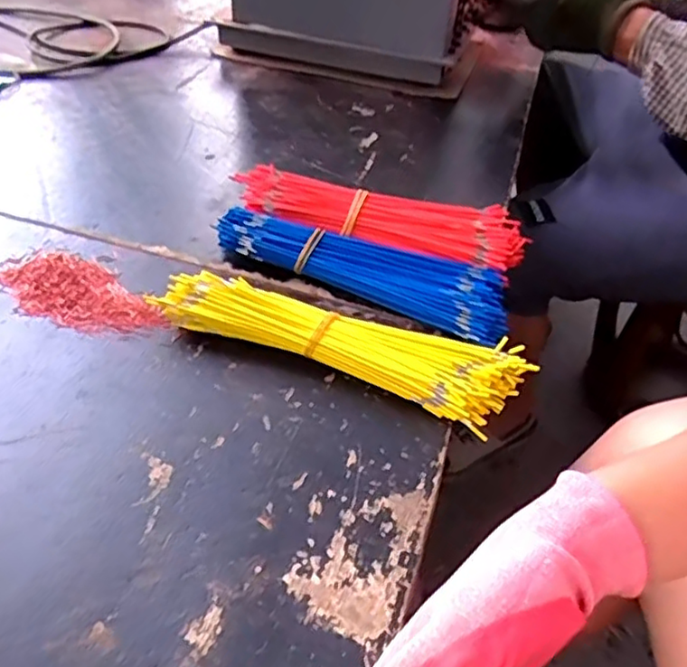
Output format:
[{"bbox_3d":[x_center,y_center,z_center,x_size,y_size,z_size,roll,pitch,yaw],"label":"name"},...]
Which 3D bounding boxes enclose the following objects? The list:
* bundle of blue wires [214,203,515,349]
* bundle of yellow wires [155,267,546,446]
[{"bbox_3d":[0.015,-0.059,0.534,0.248,0.027,0.066,18,44,15],"label":"bundle of blue wires"},{"bbox_3d":[-0.001,0.000,0.468,0.260,0.034,0.073,17,44,14],"label":"bundle of yellow wires"}]

